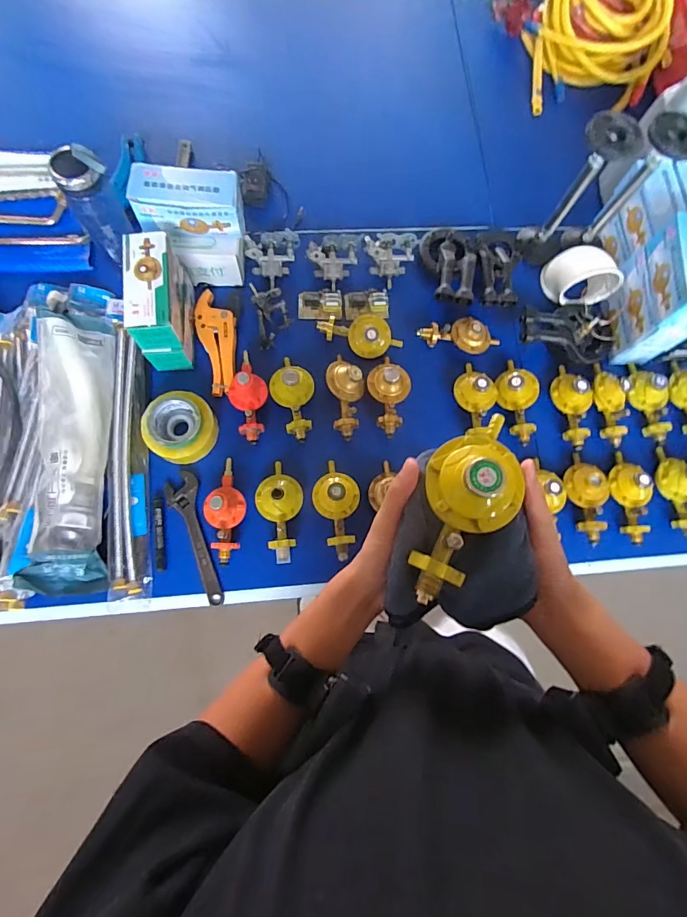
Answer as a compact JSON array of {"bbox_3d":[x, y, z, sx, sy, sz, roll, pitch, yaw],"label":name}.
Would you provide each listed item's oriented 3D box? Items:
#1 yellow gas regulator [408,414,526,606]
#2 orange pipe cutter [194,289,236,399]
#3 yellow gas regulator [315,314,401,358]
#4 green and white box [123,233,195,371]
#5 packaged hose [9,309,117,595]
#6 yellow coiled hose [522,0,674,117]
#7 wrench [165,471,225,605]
[{"bbox_3d":[0.104,0.040,0.360,0.076,0.054,0.170,22,85,5],"label":"yellow gas regulator"},{"bbox_3d":[-0.252,-0.233,0.841,0.077,0.020,0.216,-6,73,-4],"label":"orange pipe cutter"},{"bbox_3d":[0.033,-0.251,0.851,0.161,0.063,0.069,20,73,4],"label":"yellow gas regulator"},{"bbox_3d":[-0.336,-0.287,0.783,0.077,0.150,0.199,-4,73,-3],"label":"green and white box"},{"bbox_3d":[-0.477,-0.028,0.752,0.109,0.087,0.499,-5,73,-4],"label":"packaged hose"},{"bbox_3d":[0.630,-1.078,1.089,0.336,0.133,0.361,0,92,10],"label":"yellow coiled hose"},{"bbox_3d":[-0.270,0.144,0.761,0.059,0.012,0.240,-15,80,-3],"label":"wrench"}]

